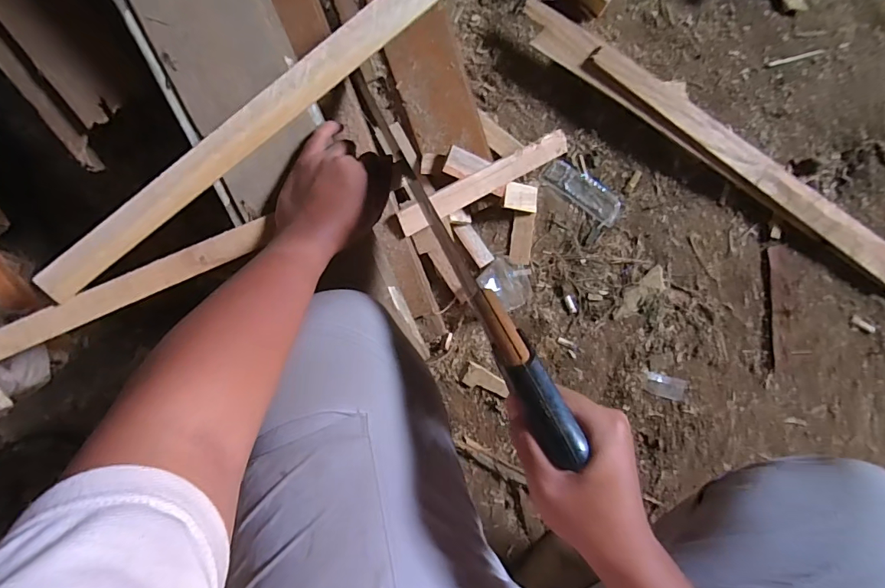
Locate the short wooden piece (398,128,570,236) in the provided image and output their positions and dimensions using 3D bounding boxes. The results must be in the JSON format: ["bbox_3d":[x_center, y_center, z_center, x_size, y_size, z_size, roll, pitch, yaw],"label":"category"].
[{"bbox_3d":[0.060,-0.156,0.603,0.264,0.026,0.032,-29,90,-7],"label":"short wooden piece"}]

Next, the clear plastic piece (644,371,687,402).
[{"bbox_3d":[0.344,0.143,0.671,0.065,0.005,0.033,14,93,-2],"label":"clear plastic piece"}]

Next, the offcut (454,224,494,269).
[{"bbox_3d":[0.049,-0.076,0.663,0.026,0.014,0.072,-34,94,1],"label":"offcut"}]

